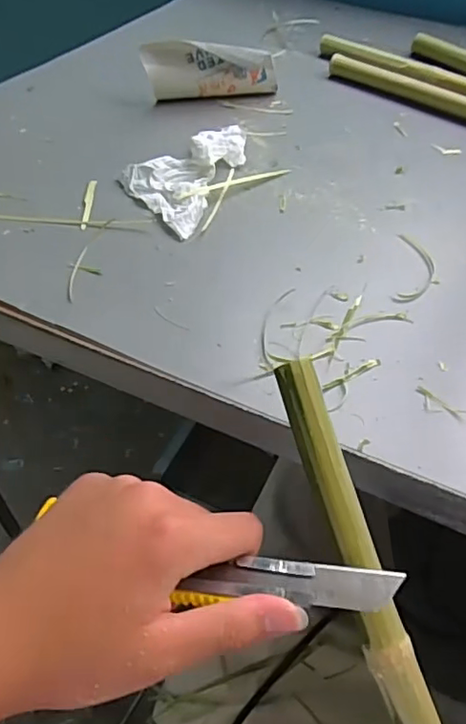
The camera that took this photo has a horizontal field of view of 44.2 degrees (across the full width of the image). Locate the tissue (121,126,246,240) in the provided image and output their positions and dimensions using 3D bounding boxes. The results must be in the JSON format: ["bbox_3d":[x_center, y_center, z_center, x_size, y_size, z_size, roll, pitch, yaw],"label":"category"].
[{"bbox_3d":[-0.036,-0.155,0.439,0.069,0.024,0.145,19,51,12],"label":"tissue"}]

